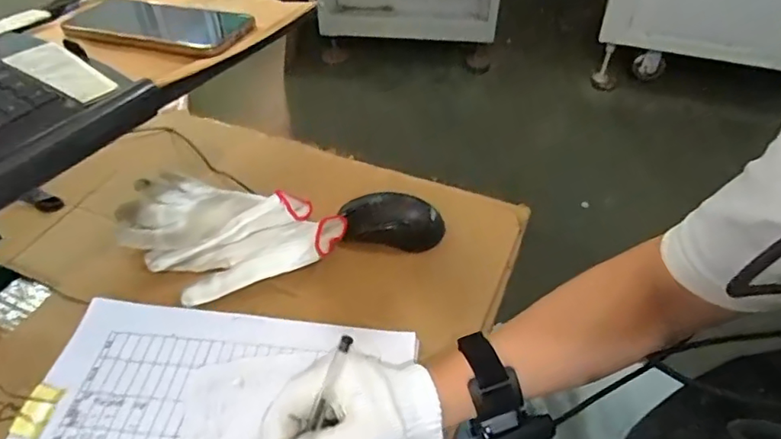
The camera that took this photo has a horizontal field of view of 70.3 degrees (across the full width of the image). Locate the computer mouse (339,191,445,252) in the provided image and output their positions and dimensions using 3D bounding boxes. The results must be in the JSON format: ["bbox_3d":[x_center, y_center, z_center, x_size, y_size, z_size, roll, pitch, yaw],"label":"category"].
[{"bbox_3d":[0.001,0.006,0.583,0.107,0.040,0.059,1,44,-1],"label":"computer mouse"}]

